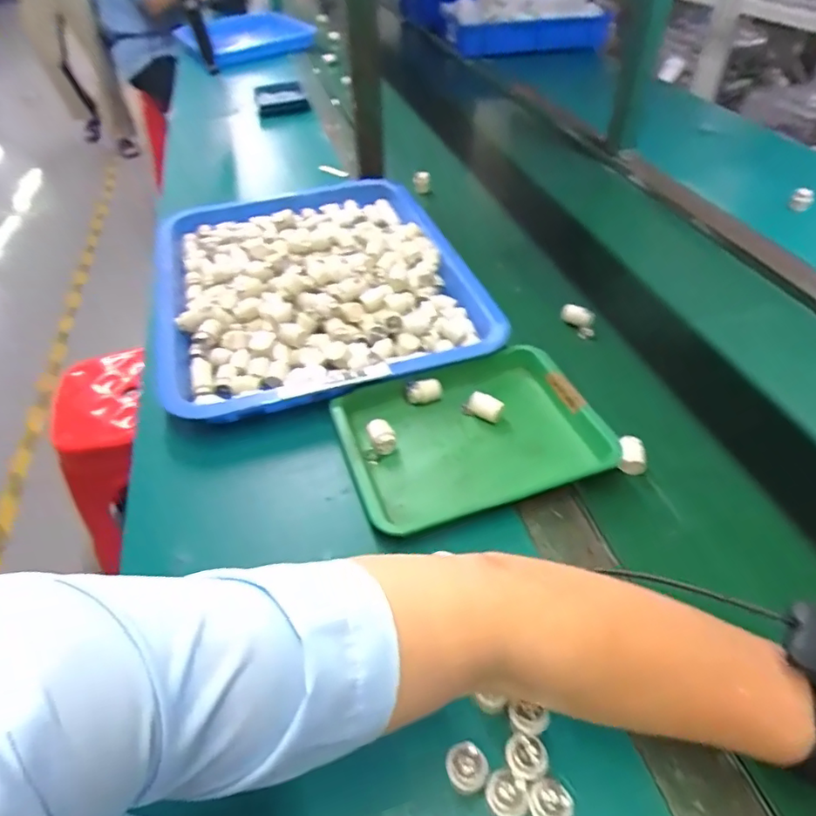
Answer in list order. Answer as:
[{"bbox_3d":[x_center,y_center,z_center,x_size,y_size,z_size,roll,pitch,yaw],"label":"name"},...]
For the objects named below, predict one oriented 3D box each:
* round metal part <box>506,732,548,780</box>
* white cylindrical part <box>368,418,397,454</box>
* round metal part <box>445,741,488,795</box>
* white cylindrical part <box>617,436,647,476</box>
[{"bbox_3d":[0.066,0.190,0.301,0.021,0.010,0.020,0,43,0],"label":"round metal part"},{"bbox_3d":[-0.023,0.024,0.481,0.021,0.016,0.028,-11,45,-12],"label":"white cylindrical part"},{"bbox_3d":[0.032,0.193,0.295,0.020,0.012,0.022,0,43,0],"label":"round metal part"},{"bbox_3d":[0.194,0.041,0.474,0.025,0.021,0.031,9,44,9],"label":"white cylindrical part"}]

